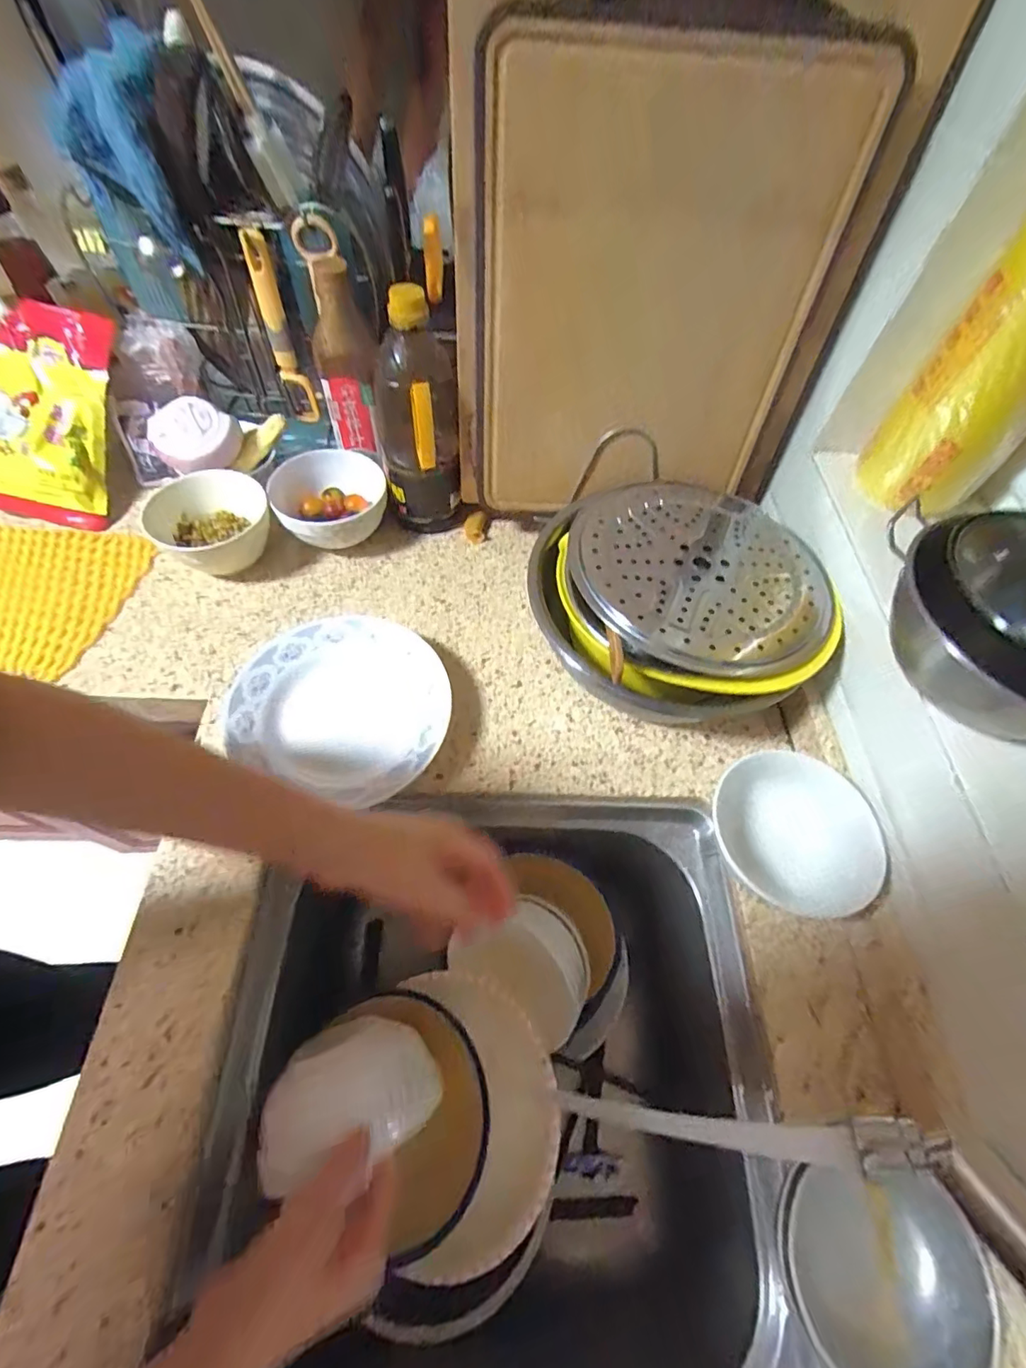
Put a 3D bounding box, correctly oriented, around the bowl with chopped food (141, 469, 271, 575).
[{"bbox_3d":[-0.353,-0.194,0.609,0.120,0.066,0.132,2,60,-3],"label":"bowl with chopped food"}]

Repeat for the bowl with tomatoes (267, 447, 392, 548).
[{"bbox_3d":[-0.214,-0.213,0.628,0.126,0.069,0.134,2,60,-3],"label":"bowl with tomatoes"}]

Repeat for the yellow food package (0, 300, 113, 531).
[{"bbox_3d":[-0.554,-0.313,0.617,0.156,0.067,0.237,8,97,-5],"label":"yellow food package"}]

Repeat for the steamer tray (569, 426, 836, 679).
[{"bbox_3d":[0.178,-0.126,0.512,0.237,0.029,0.269,8,60,1],"label":"steamer tray"}]

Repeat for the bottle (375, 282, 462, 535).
[{"bbox_3d":[-0.103,-0.283,0.575,0.082,0.248,0.069,-8,61,-8],"label":"bottle"}]

